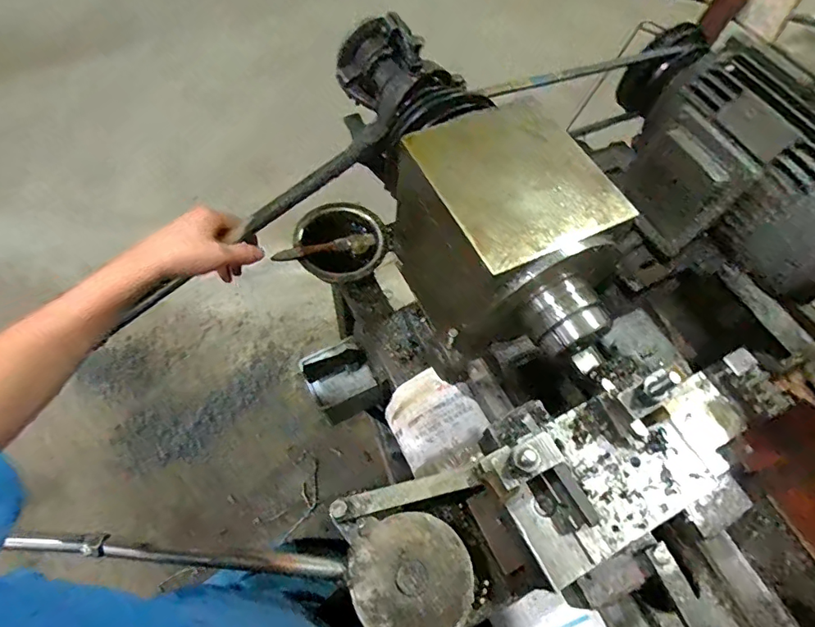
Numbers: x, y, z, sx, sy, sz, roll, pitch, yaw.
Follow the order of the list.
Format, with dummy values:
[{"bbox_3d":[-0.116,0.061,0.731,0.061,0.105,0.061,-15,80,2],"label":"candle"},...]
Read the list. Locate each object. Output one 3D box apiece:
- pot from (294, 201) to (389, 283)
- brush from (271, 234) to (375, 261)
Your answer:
[{"bbox_3d":[-0.095,-0.101,0.705,0.118,0.051,0.128,2,61,-3],"label":"pot"},{"bbox_3d":[-0.117,-0.092,0.685,0.148,0.023,0.018,-15,63,-28],"label":"brush"}]

